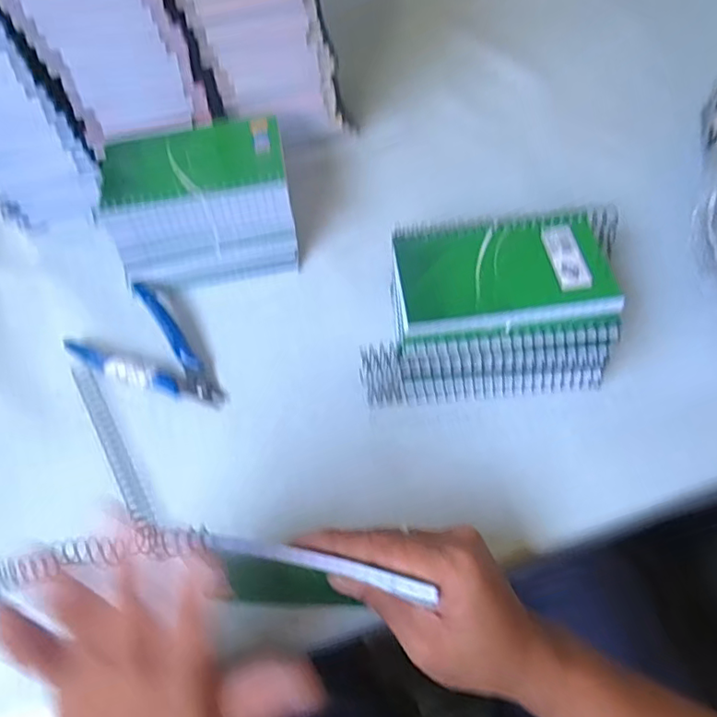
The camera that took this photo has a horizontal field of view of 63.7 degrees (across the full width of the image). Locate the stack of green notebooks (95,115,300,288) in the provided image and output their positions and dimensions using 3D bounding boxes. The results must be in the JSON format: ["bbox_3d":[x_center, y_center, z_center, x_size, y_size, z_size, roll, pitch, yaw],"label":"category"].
[{"bbox_3d":[-0.118,-0.127,0.444,0.132,0.083,0.110,-10,60,-2],"label":"stack of green notebooks"}]

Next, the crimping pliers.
[{"bbox_3d":[-0.147,0.003,0.405,0.069,0.022,0.110,-40,65,-18],"label":"crimping pliers"}]

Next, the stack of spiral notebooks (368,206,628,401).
[{"bbox_3d":[0.088,-0.034,0.387,0.150,0.063,0.109,-3,60,3],"label":"stack of spiral notebooks"}]

